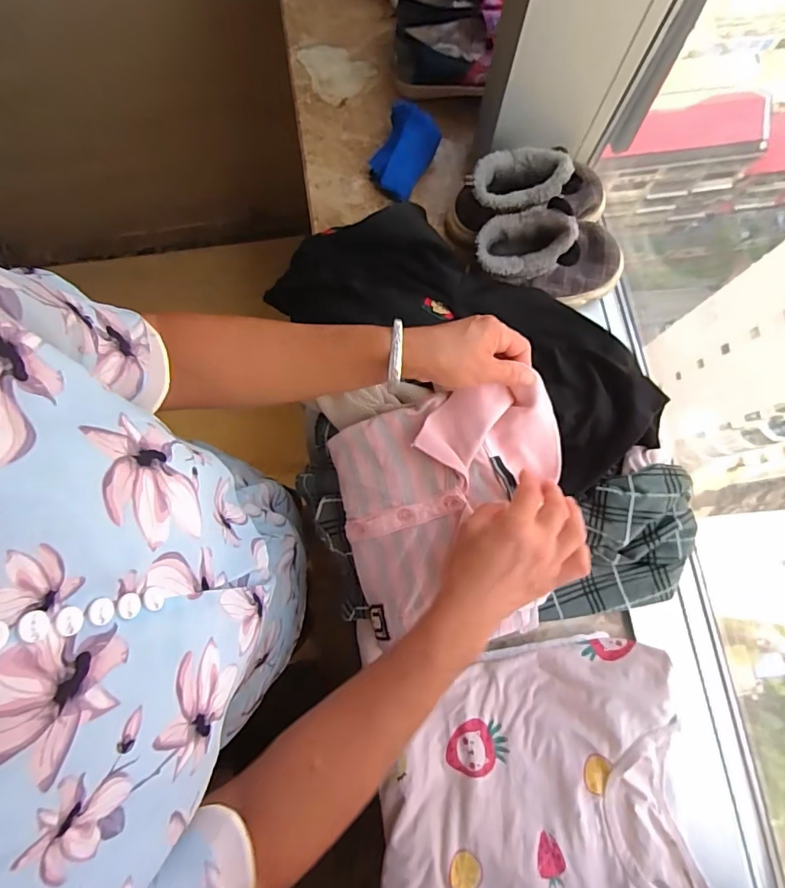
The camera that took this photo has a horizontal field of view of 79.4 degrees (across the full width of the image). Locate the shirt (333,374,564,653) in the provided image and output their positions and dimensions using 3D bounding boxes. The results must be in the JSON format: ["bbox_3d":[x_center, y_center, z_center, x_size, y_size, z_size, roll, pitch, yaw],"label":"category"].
[{"bbox_3d":[0.065,0.070,0.464,0.220,0.072,0.234,-13,79,-4],"label":"shirt"}]

